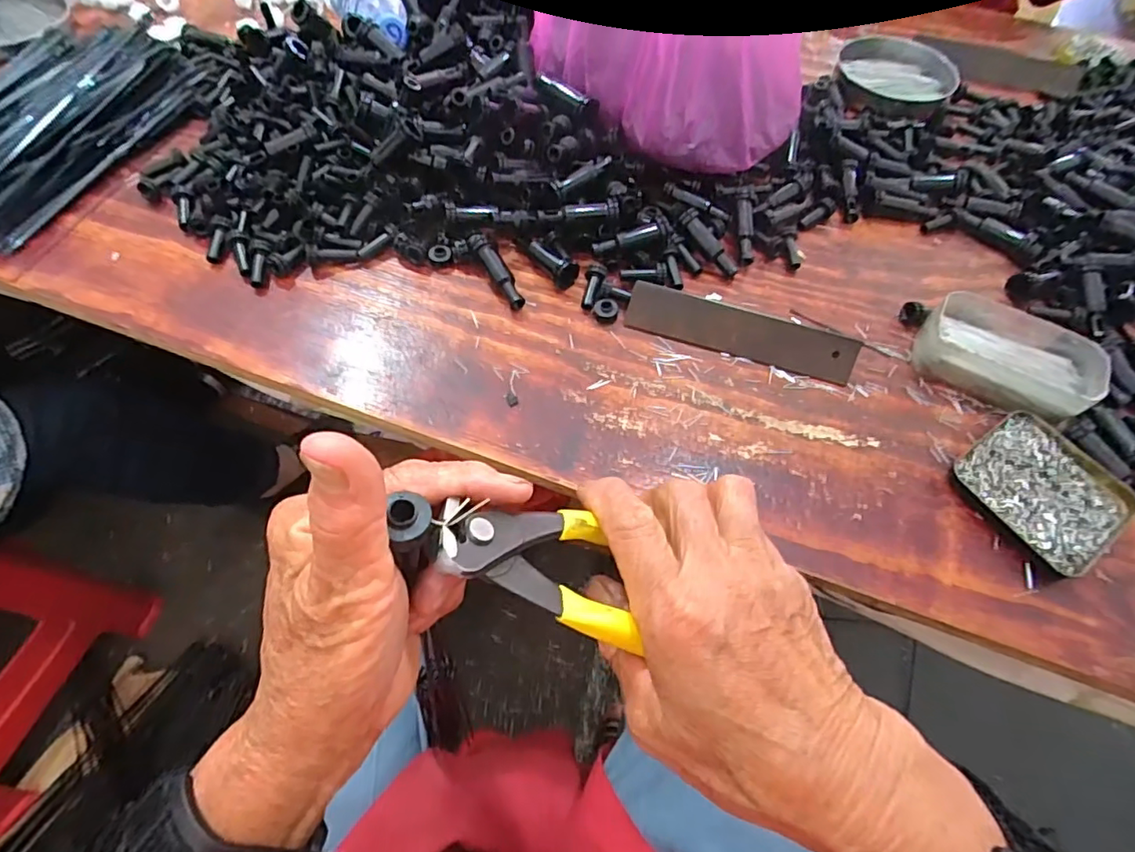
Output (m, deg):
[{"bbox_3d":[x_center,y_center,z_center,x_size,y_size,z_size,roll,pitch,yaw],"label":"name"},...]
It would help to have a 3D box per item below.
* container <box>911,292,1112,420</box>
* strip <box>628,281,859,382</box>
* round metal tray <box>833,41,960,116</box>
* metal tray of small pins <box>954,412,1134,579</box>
[{"bbox_3d":[0.338,-0.054,0.444,0.120,0.042,0.081,32,64,13],"label":"container"},{"bbox_3d":[0.133,-0.071,0.442,0.173,0.036,0.005,16,21,5],"label":"strip"},{"bbox_3d":[0.356,-0.382,0.625,0.123,0.030,0.123,2,61,-3],"label":"round metal tray"},{"bbox_3d":[0.323,0.044,0.393,0.093,0.019,0.095,-30,67,-18],"label":"metal tray of small pins"}]

